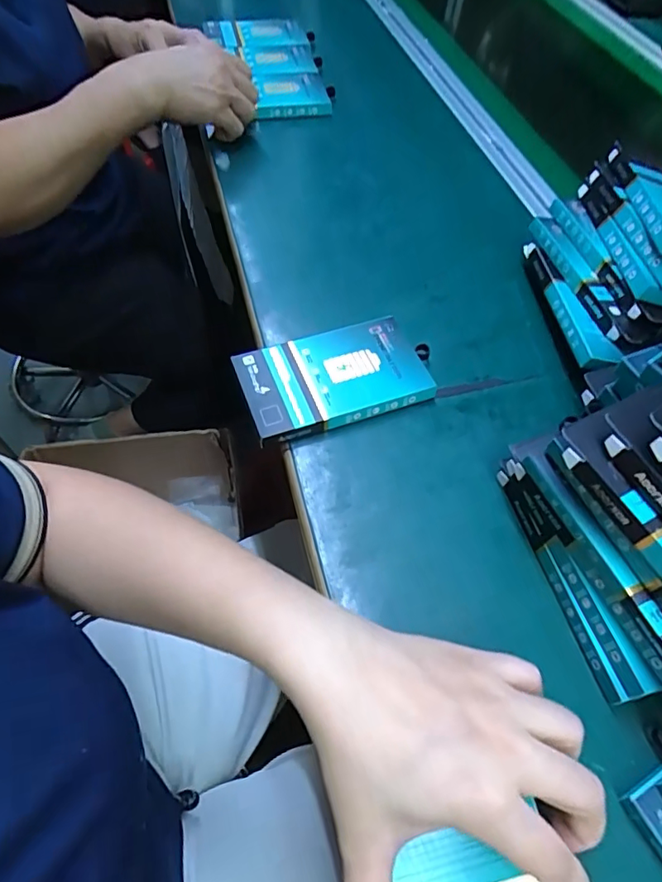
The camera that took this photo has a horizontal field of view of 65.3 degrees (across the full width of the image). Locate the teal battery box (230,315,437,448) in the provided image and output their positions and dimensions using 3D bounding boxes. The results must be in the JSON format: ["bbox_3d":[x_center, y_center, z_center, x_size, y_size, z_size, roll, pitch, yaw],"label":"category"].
[{"bbox_3d":[0.002,-0.048,0.375,0.131,0.013,0.078,-16,59,-15],"label":"teal battery box"}]

